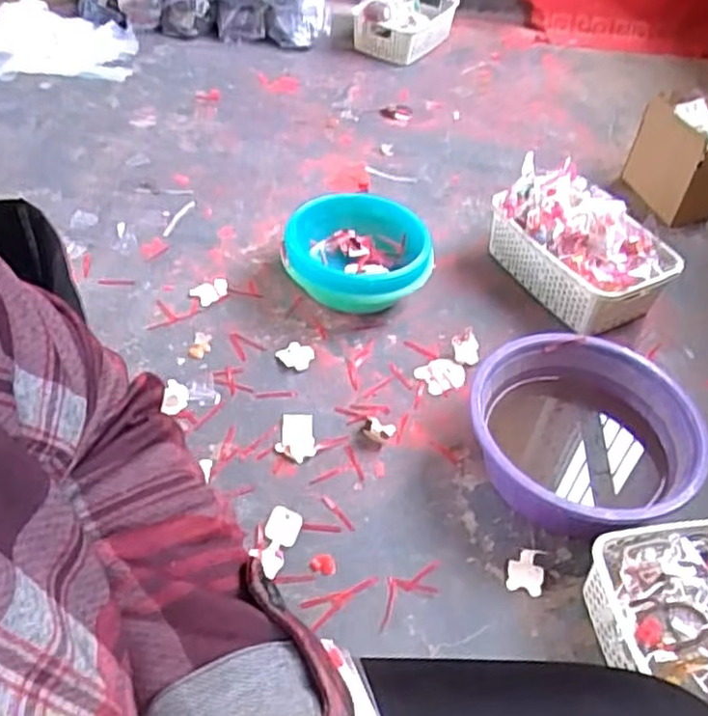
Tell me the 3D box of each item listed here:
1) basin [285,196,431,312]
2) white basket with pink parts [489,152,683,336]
[{"bbox_3d":[0.003,-0.160,1.168,0.235,0.105,0.226,6,47,0],"label":"basin"},{"bbox_3d":[0.367,-0.184,1.202,0.176,0.158,0.302,-21,52,-24],"label":"white basket with pink parts"}]

